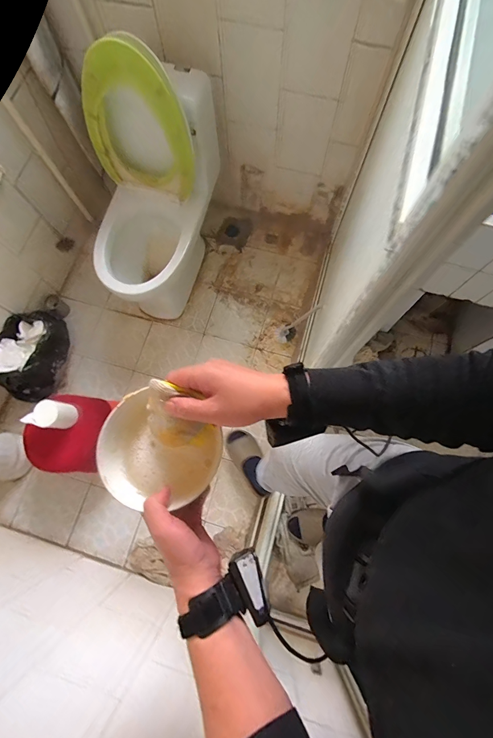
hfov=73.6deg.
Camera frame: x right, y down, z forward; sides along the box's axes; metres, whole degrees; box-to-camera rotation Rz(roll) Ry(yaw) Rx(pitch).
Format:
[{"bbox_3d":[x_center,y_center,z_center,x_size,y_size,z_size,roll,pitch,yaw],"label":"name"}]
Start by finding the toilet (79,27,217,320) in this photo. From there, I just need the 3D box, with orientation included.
[{"bbox_3d":[-0.369,-0.594,1.246,0.348,0.848,0.611,16,76,5],"label":"toilet"}]

